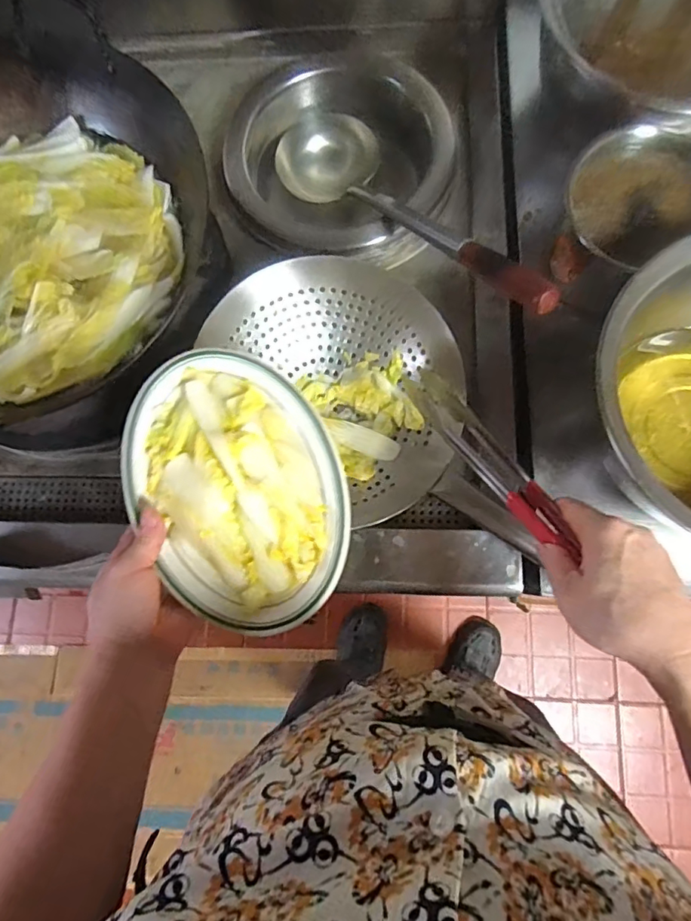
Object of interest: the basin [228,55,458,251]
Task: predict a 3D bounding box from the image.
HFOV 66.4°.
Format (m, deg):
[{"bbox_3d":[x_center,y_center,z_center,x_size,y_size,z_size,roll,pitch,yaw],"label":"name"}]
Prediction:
[{"bbox_3d":[-0.008,-0.389,0.699,0.266,0.106,0.278,0,78,1],"label":"basin"}]

